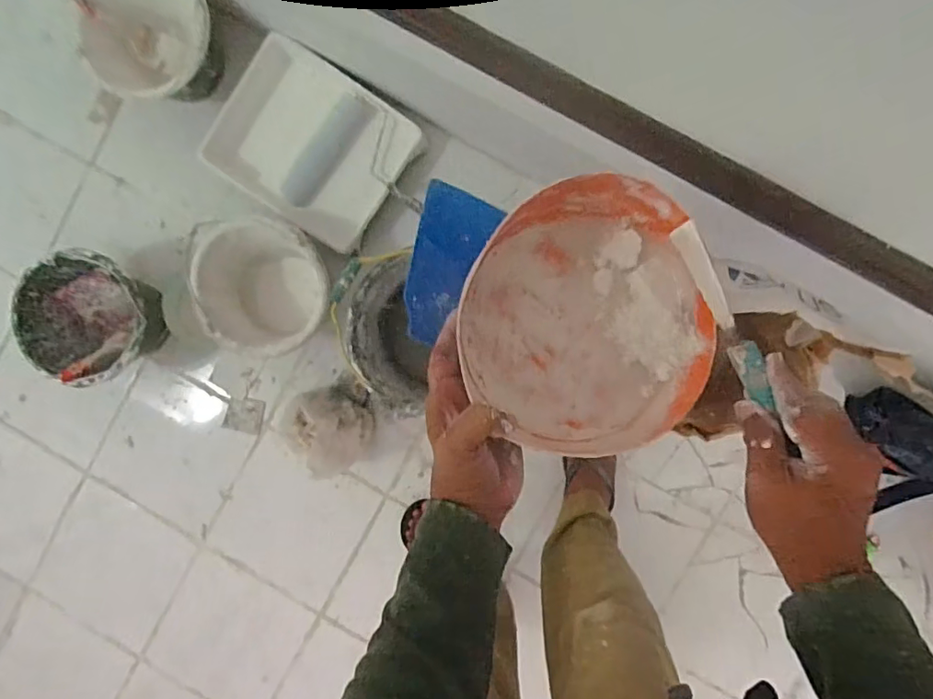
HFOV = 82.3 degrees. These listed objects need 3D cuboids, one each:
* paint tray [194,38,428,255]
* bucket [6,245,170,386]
[{"bbox_3d":[-0.300,-0.390,1.000,0.357,0.066,0.286,33,95,3],"label":"paint tray"},{"bbox_3d":[-0.706,-0.056,1.027,0.206,0.169,0.223,0,92,5],"label":"bucket"}]

